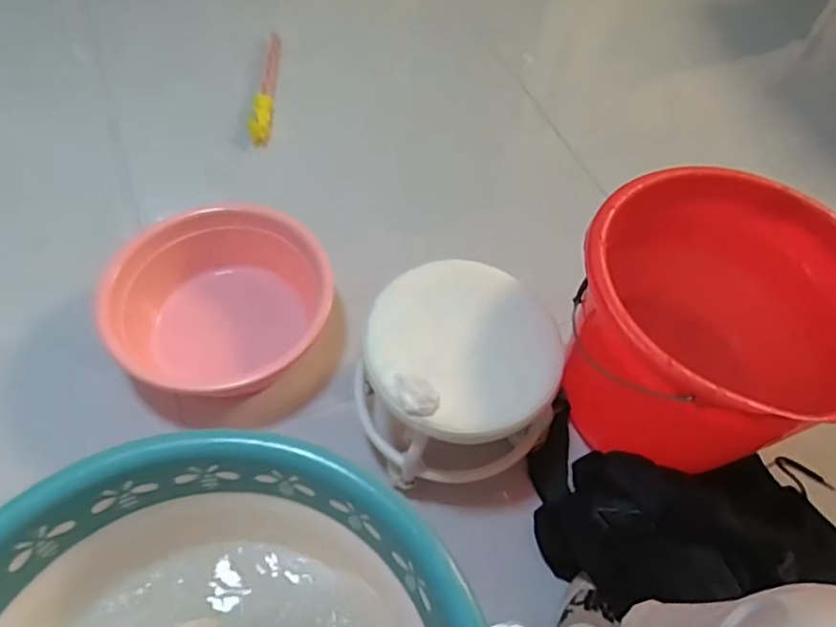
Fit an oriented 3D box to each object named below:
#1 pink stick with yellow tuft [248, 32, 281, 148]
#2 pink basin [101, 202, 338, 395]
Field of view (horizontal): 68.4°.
[{"bbox_3d":[-0.307,-0.463,1.248,0.046,0.045,0.332,-1,57,-5],"label":"pink stick with yellow tuft"},{"bbox_3d":[-0.273,-0.011,0.860,0.261,0.136,0.264,2,57,-3],"label":"pink basin"}]

